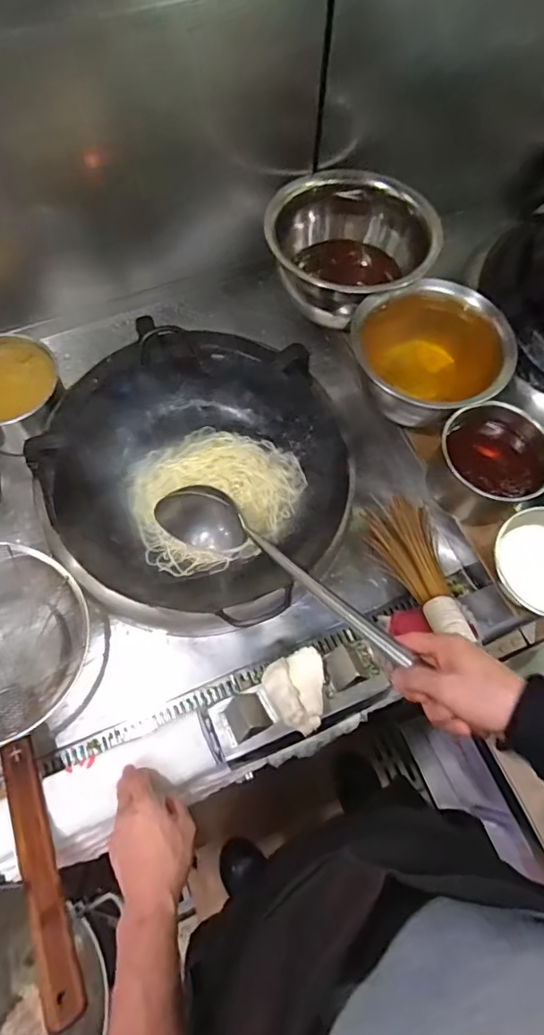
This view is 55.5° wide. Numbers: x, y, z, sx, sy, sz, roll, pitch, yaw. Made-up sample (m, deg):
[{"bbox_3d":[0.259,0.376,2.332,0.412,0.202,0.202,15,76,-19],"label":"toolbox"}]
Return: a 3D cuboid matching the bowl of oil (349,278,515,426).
[{"bbox_3d":[0.261,-0.270,0.877,0.247,0.150,0.208,21,67,9],"label":"bowl of oil"}]

